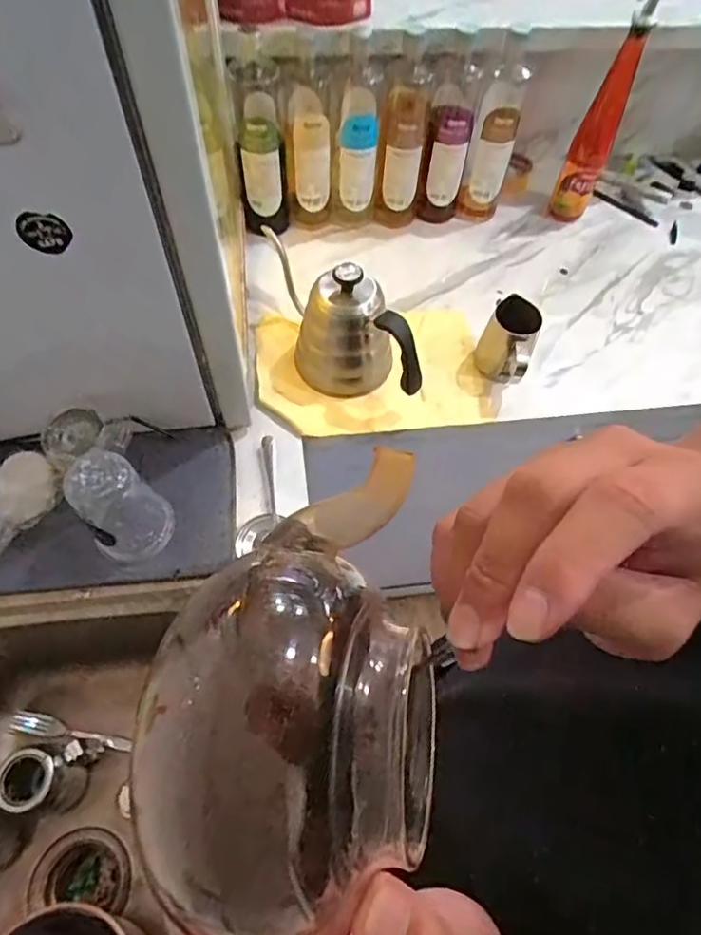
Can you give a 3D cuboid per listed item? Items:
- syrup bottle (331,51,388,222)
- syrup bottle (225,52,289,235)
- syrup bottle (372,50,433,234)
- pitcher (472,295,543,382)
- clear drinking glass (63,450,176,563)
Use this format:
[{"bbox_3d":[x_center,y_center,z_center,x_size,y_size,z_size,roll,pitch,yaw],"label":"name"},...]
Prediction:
[{"bbox_3d":[0.011,-0.455,0.799,0.065,0.206,0.054,5,60,0],"label":"syrup bottle"},{"bbox_3d":[-0.127,-0.435,0.792,0.065,0.221,0.056,0,60,-2],"label":"syrup bottle"},{"bbox_3d":[0.077,-0.463,0.810,0.063,0.225,0.052,5,60,0],"label":"syrup bottle"},{"bbox_3d":[0.200,-0.156,0.727,0.062,0.103,0.083,18,61,7],"label":"pitcher"},{"bbox_3d":[-0.234,0.041,0.580,0.076,0.125,0.065,-37,68,-21],"label":"clear drinking glass"}]

